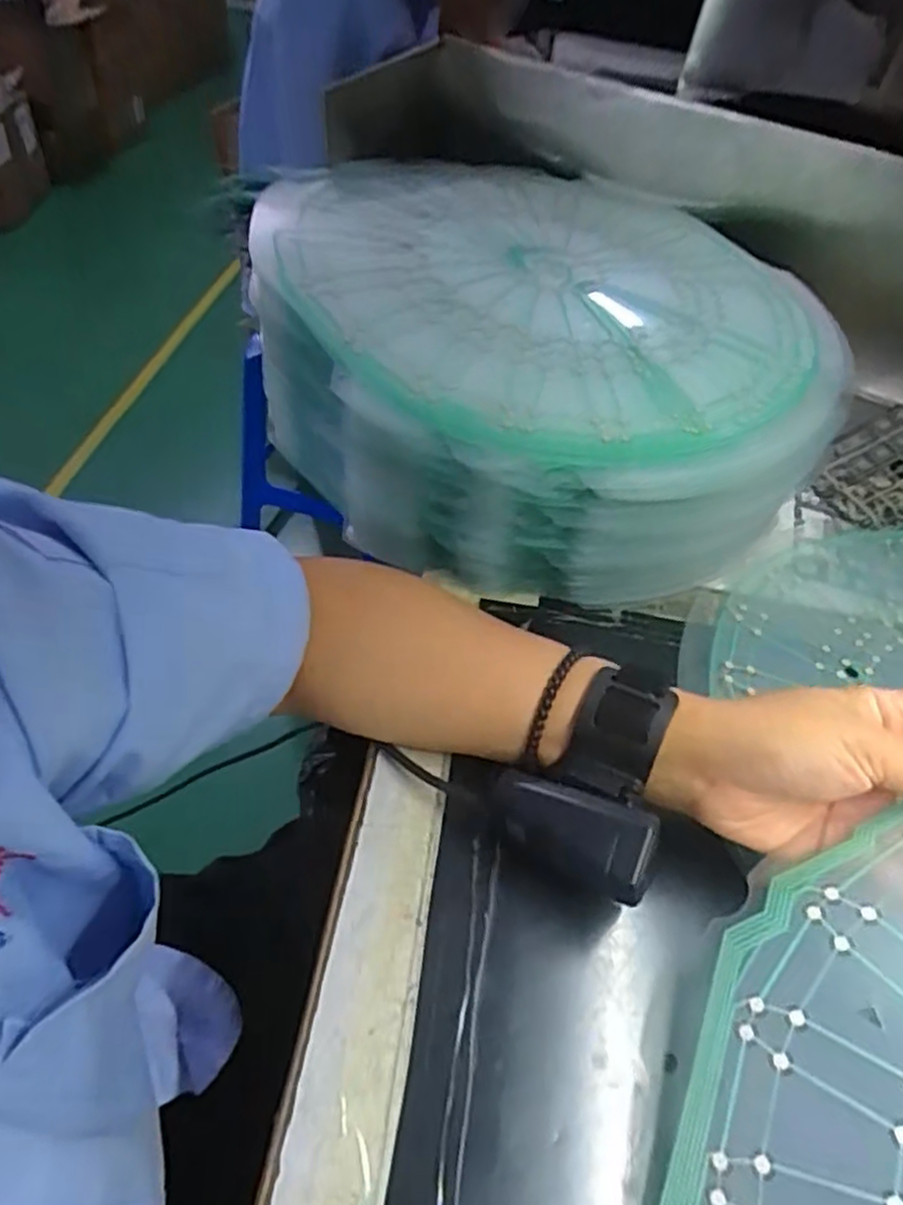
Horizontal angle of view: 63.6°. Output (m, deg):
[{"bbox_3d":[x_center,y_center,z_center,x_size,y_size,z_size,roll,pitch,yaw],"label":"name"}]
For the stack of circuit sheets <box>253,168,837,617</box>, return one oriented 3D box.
[{"bbox_3d":[0.056,-0.171,0.502,0.356,0.129,0.354,-7,50,-12],"label":"stack of circuit sheets"}]

